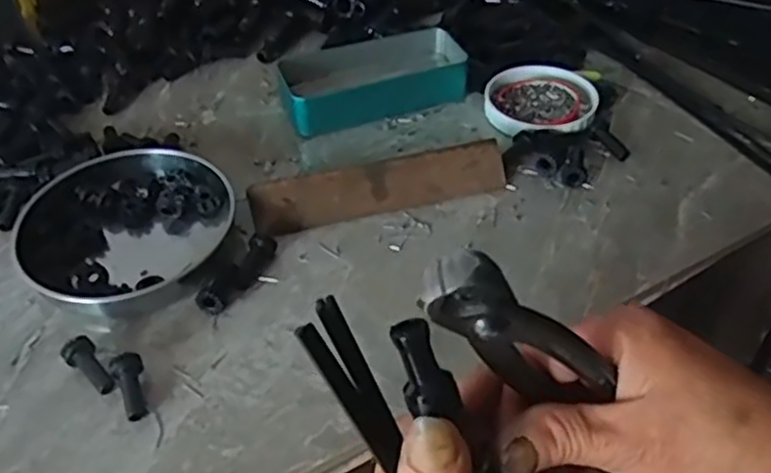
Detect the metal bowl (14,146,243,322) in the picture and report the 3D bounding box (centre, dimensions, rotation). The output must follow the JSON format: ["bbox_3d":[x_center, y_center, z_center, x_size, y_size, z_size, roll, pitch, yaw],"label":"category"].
[{"bbox_3d":[-0.174,-0.009,0.486,0.136,0.030,0.135,-1,44,1],"label":"metal bowl"}]

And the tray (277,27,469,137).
[{"bbox_3d":[-0.009,-0.132,0.602,0.155,0.032,0.073,-16,46,-14],"label":"tray"}]

